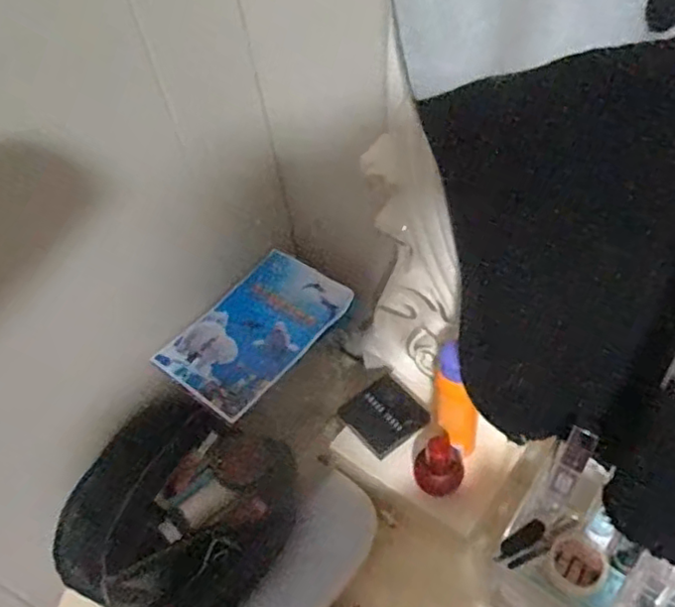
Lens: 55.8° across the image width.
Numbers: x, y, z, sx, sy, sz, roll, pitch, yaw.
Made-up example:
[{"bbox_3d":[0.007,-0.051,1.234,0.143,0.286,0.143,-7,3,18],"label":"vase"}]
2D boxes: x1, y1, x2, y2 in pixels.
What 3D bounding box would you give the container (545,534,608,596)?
[{"bbox_3d":[0.217,0.238,0.581,0.049,0.029,0.049,-2,78,9],"label":"container"}]

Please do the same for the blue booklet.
[{"bbox_3d":[-0.092,0.028,0.727,0.134,0.010,0.206,27,59,28],"label":"blue booklet"}]

